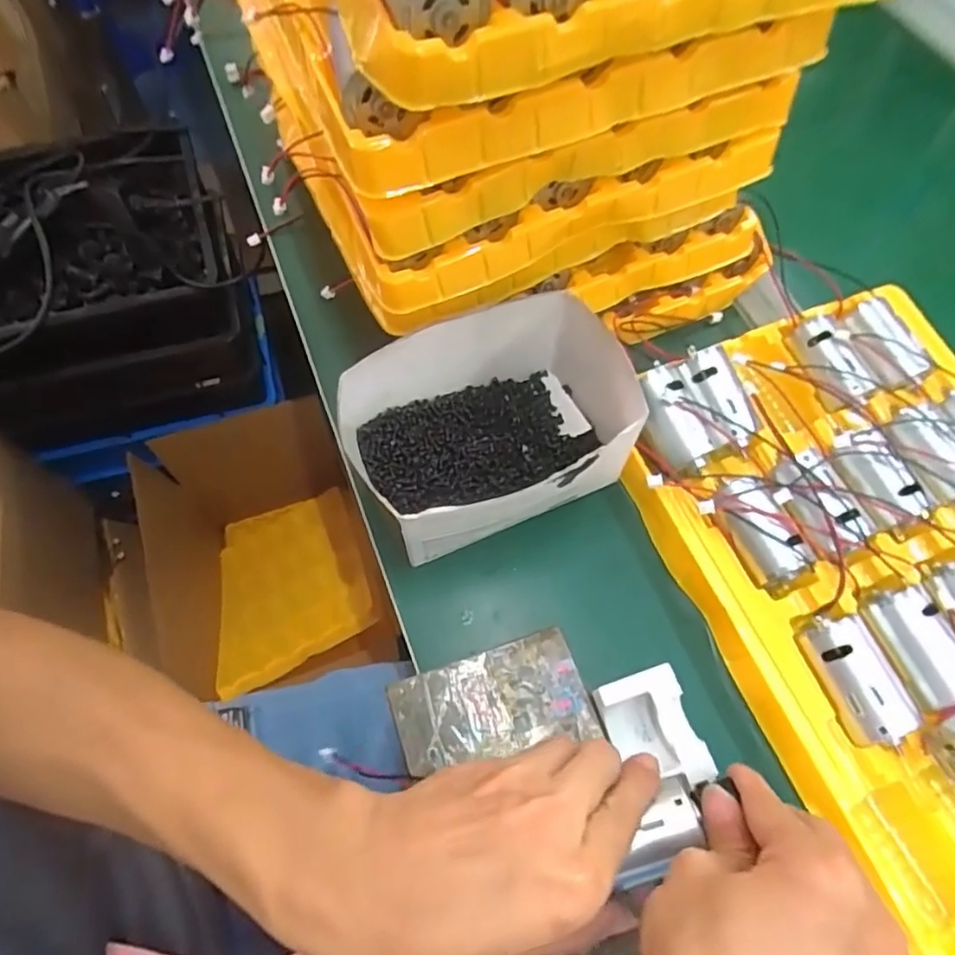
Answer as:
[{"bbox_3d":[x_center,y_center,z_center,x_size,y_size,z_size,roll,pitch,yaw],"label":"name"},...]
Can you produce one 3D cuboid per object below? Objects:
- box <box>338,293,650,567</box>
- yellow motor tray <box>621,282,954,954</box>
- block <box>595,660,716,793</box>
[{"bbox_3d":[0.014,-0.029,0.352,0.161,0.075,0.111,-23,67,-11],"label":"box"},{"bbox_3d":[0.236,0.043,0.335,0.234,0.046,0.328,-22,67,-11],"label":"yellow motor tray"},{"bbox_3d":[0.086,0.126,0.302,0.041,0.016,0.054,-16,66,-8],"label":"block"}]

